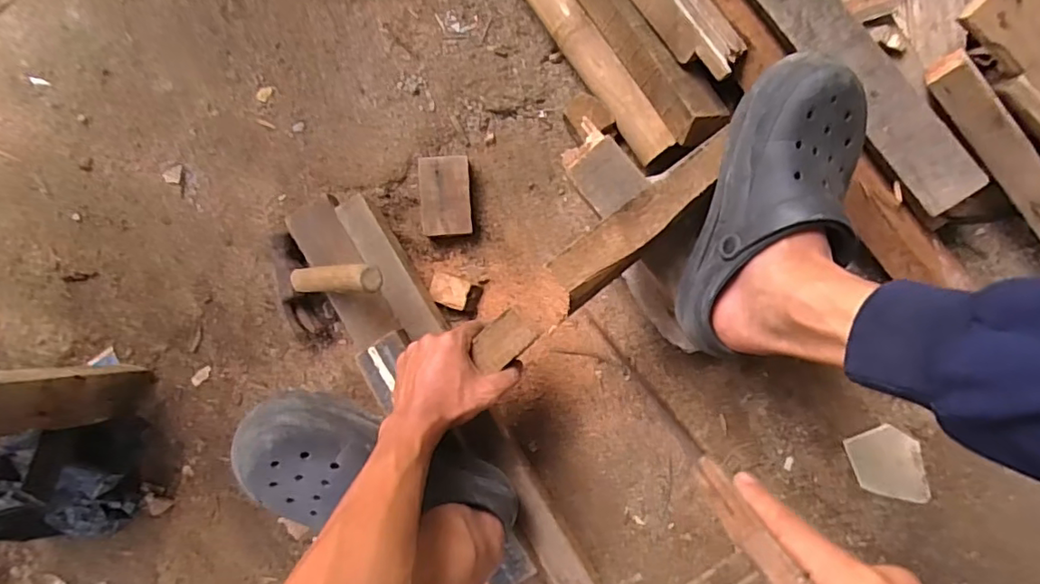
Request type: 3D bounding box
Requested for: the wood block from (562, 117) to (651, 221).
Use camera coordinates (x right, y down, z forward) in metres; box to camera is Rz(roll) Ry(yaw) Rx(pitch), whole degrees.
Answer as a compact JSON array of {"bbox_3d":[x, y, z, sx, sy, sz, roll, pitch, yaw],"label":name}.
[{"bbox_3d":[0.080,-0.130,0.600,0.059,0.030,0.097,-38,86,1],"label":"wood block"}]

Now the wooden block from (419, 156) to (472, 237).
[{"bbox_3d":[-0.090,-0.116,0.711,0.060,0.041,0.095,-3,87,4],"label":"wooden block"}]

